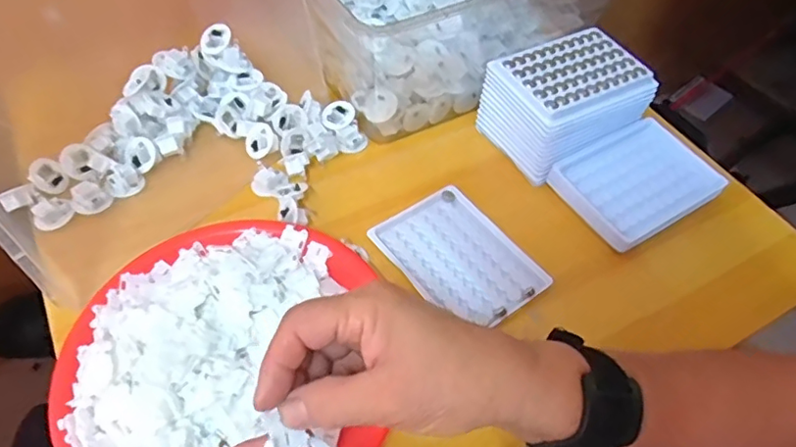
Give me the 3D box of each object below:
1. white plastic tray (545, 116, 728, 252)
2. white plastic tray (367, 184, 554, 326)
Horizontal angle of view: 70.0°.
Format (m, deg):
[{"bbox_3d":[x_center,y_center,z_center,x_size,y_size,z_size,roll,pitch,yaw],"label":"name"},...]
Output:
[{"bbox_3d":[0.218,-0.041,0.511,0.130,0.024,0.094,-26,59,-20],"label":"white plastic tray"},{"bbox_3d":[0.049,0.029,0.475,0.090,0.014,0.129,-31,61,-23],"label":"white plastic tray"}]

